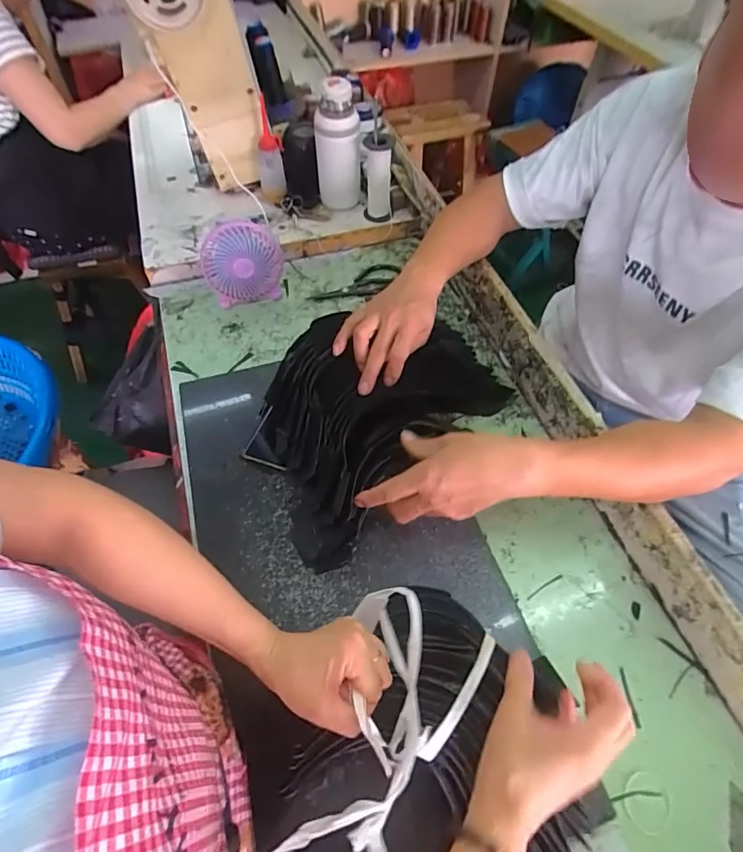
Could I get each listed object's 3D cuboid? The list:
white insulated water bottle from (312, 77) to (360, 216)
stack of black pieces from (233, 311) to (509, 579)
[{"bbox_3d":[-0.063,-0.511,0.880,0.079,0.224,0.076,-6,57,-4],"label":"white insulated water bottle"},{"bbox_3d":[-0.024,-0.006,0.625,0.249,0.128,0.321,39,64,22],"label":"stack of black pieces"}]

